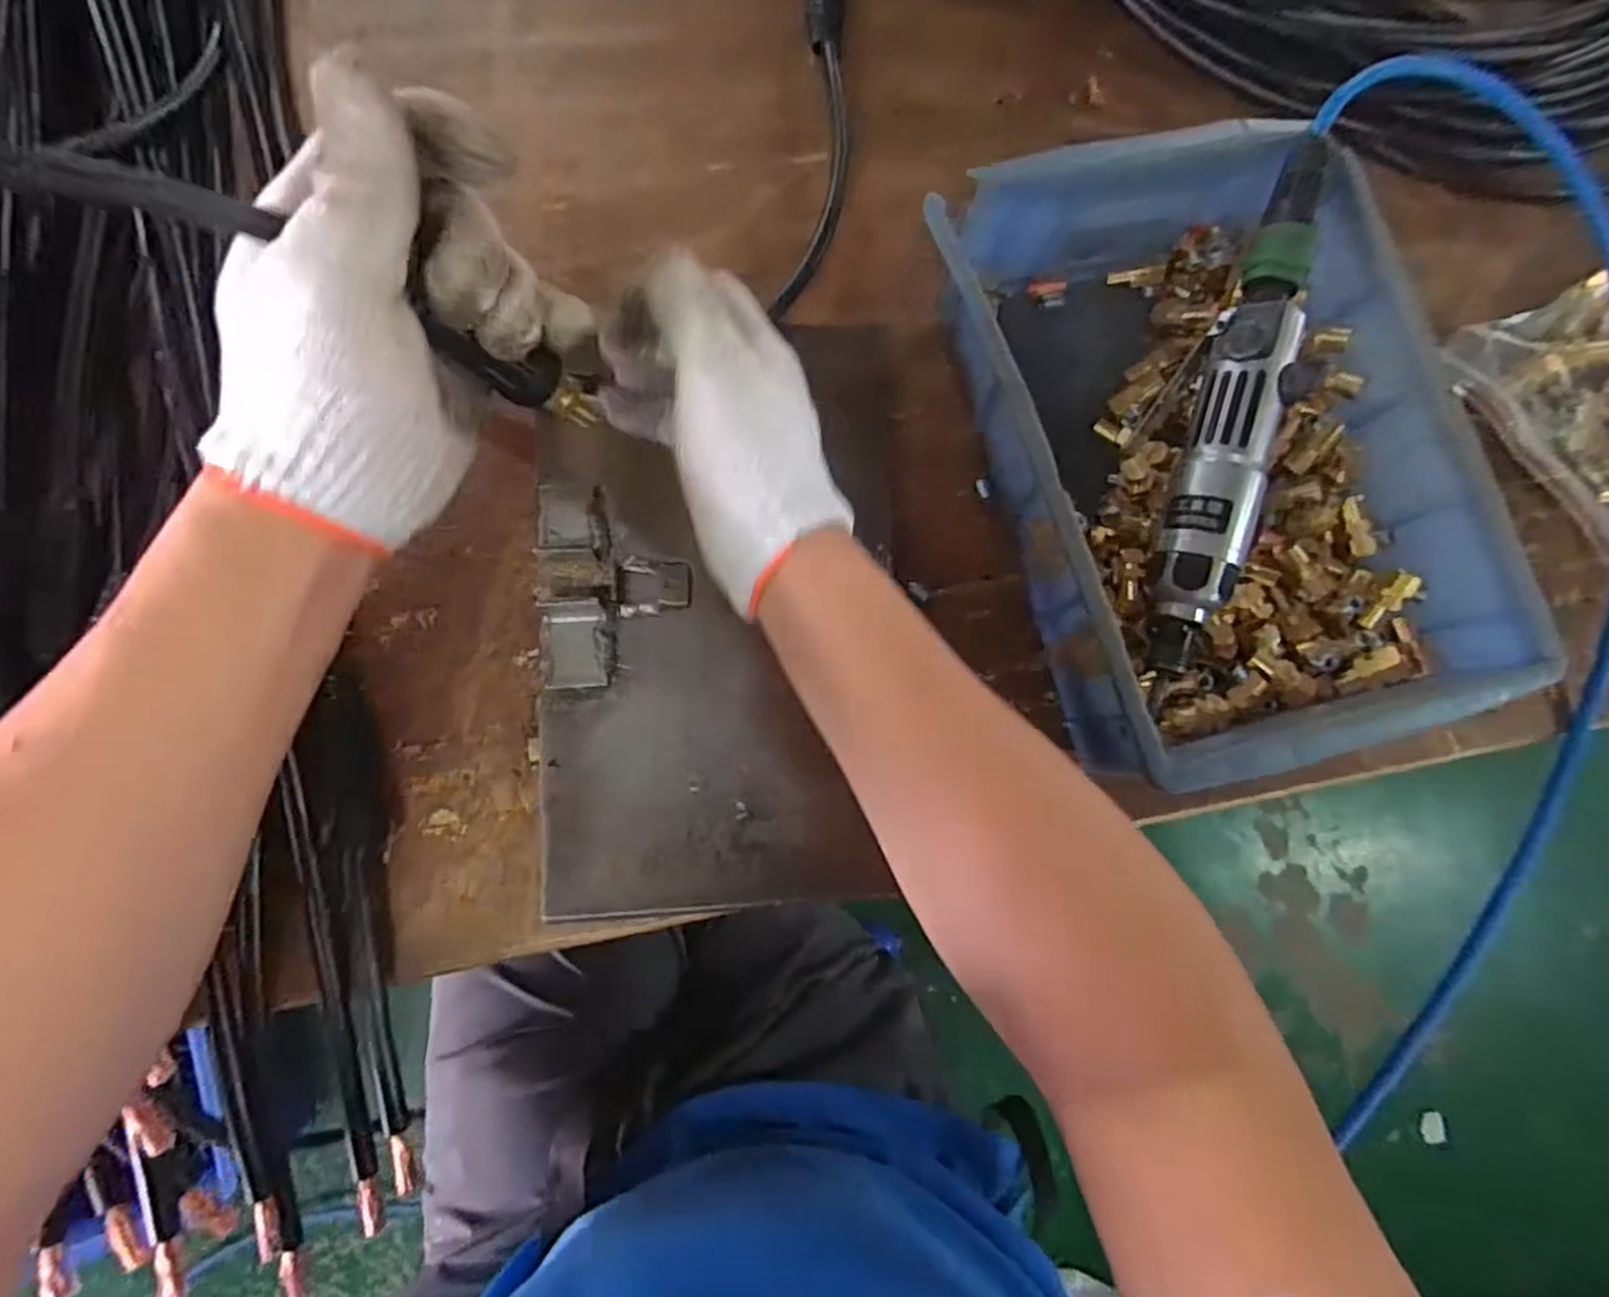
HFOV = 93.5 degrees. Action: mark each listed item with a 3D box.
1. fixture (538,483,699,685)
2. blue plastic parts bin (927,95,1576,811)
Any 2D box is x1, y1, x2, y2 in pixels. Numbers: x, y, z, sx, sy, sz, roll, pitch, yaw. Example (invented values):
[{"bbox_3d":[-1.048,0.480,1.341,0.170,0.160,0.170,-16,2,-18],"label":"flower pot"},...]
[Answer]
[{"bbox_3d":[-0.092,-0.032,0.365,0.070,0.006,0.098,-3,80,-6],"label":"fixture"},{"bbox_3d":[0.197,-0.096,0.385,0.213,0.106,0.297,-17,82,-8],"label":"blue plastic parts bin"}]

